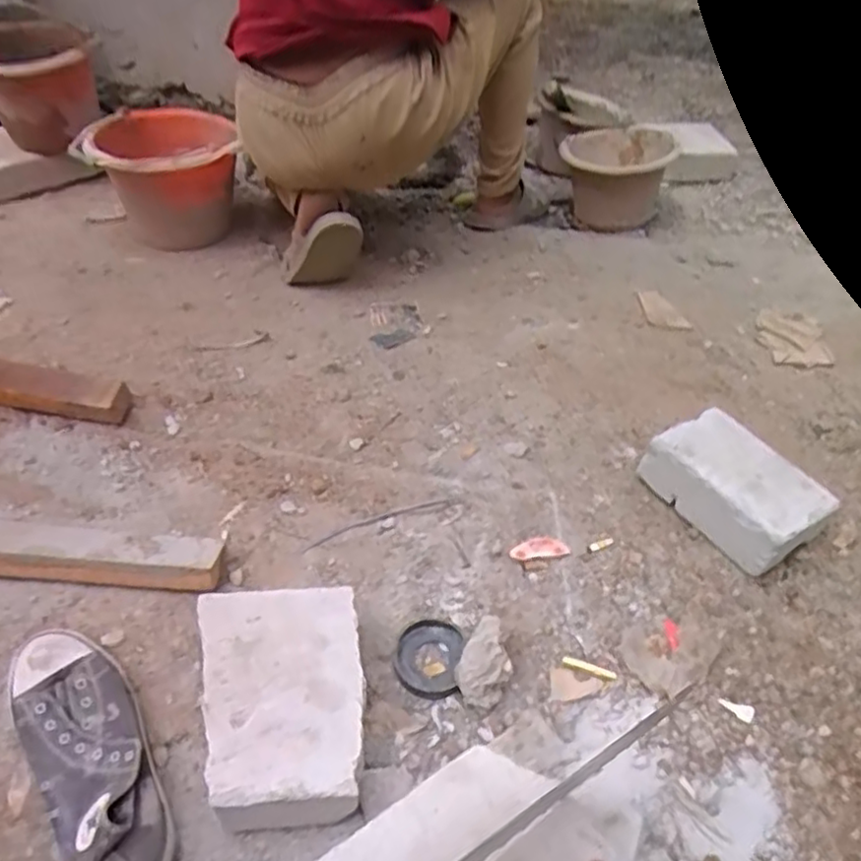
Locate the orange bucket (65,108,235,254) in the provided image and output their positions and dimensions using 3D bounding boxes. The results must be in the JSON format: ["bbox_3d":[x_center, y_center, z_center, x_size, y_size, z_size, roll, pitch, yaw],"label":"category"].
[{"bbox_3d":[-0.510,-0.488,1.286,0.275,0.195,0.284,-10,46,-14],"label":"orange bucket"}]

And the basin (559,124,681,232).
[{"bbox_3d":[0.407,-0.573,1.472,0.225,0.161,0.235,2,44,-2],"label":"basin"}]

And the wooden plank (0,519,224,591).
[{"bbox_3d":[-0.507,0.130,0.773,0.492,0.049,0.084,4,44,1],"label":"wooden plank"}]

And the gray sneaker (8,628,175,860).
[{"bbox_3d":[-0.317,0.293,0.613,0.100,0.076,0.264,-27,52,-28],"label":"gray sneaker"}]

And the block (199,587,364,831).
[{"bbox_3d":[-0.145,0.265,0.643,0.155,0.087,0.214,-6,45,-10],"label":"block"}]

